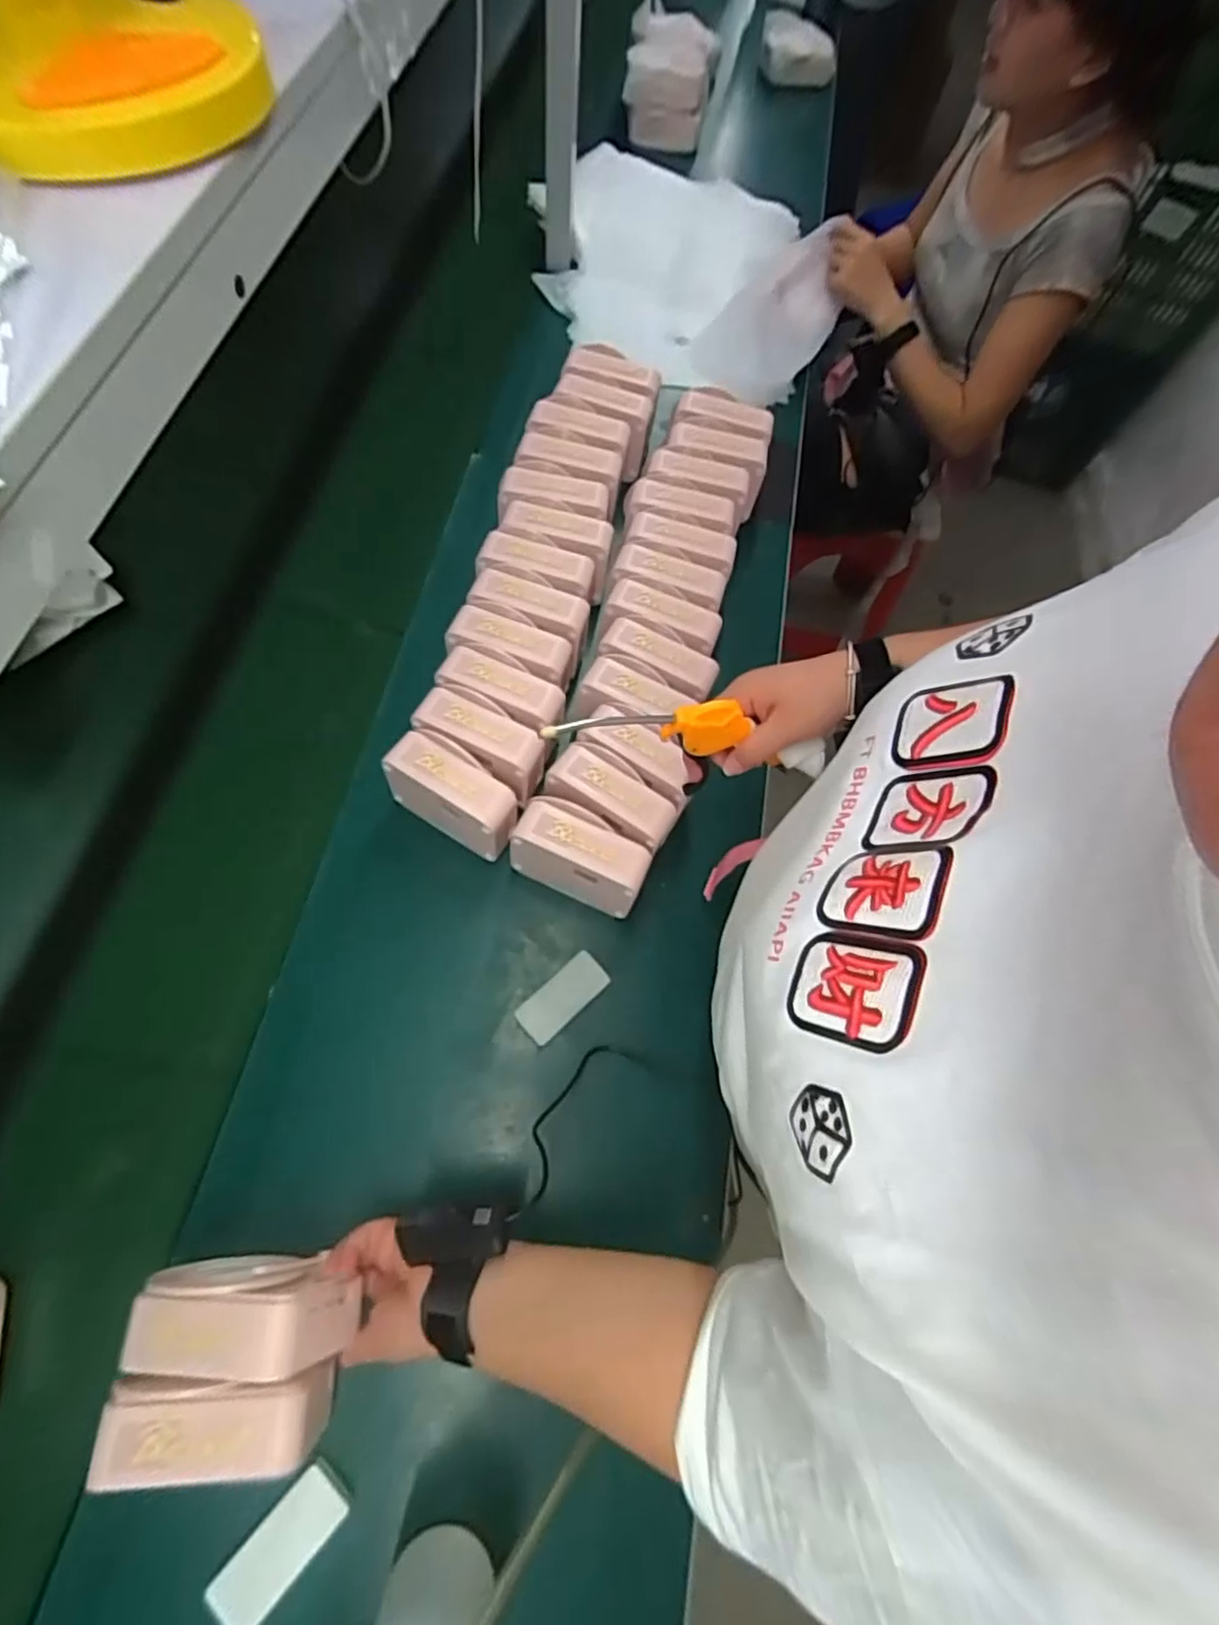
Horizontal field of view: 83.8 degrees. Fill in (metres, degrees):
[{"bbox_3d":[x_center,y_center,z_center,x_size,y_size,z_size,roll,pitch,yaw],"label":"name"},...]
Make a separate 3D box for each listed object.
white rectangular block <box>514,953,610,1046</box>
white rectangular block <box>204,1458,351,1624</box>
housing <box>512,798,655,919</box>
[{"bbox_3d":[-0.044,0.176,0.648,0.091,0.010,0.040,-40,74,-18],"label":"white rectangular block"},{"bbox_3d":[-0.228,0.512,0.474,0.041,0.019,0.089,43,58,14],"label":"white rectangular block"},{"bbox_3d":[-0.027,0.044,0.660,0.124,0.099,0.062,23,67,7],"label":"housing"}]

